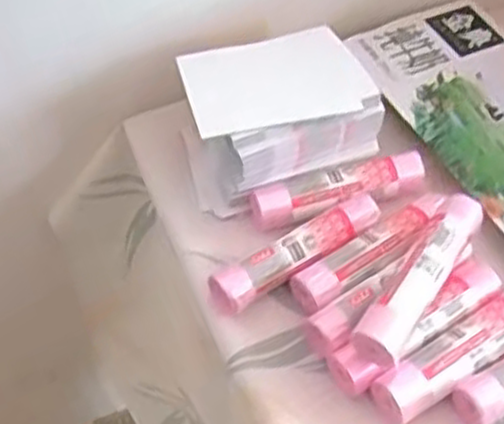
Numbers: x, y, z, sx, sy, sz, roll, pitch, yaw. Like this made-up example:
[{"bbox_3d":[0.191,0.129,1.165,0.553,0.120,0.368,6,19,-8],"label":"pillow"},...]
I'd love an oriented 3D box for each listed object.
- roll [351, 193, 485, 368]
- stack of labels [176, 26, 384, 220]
[{"bbox_3d":[0.101,0.041,0.472,0.026,0.033,0.123,29,57,19],"label":"roll"},{"bbox_3d":[0.018,-0.075,0.548,0.137,0.051,0.092,-19,55,-16],"label":"stack of labels"}]

